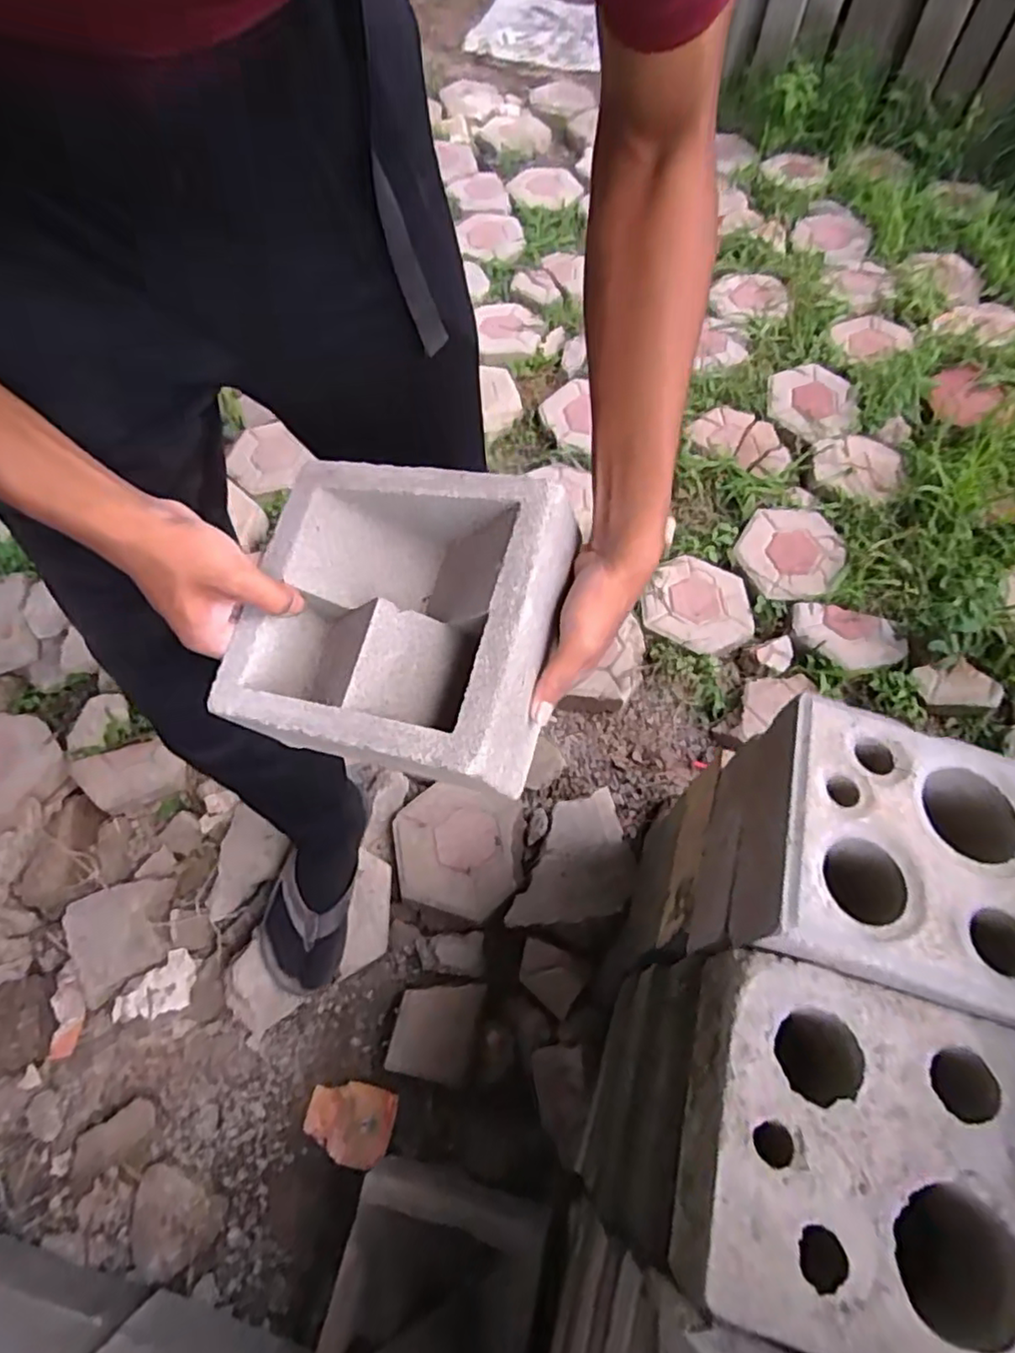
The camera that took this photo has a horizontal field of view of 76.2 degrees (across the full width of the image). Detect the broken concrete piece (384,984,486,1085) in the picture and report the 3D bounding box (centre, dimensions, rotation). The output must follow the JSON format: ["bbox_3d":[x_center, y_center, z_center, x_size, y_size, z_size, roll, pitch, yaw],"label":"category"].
[{"bbox_3d":[-0.093,0.445,0.823,0.097,0.029,0.111,11,61,6],"label":"broken concrete piece"}]

